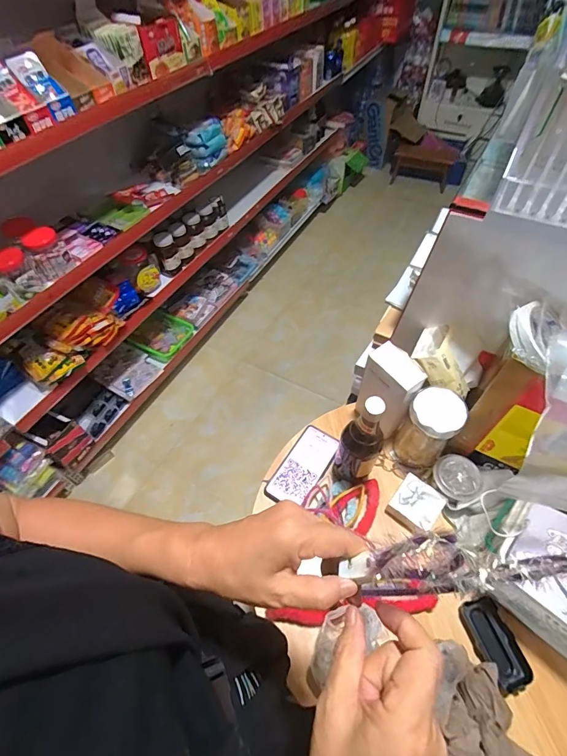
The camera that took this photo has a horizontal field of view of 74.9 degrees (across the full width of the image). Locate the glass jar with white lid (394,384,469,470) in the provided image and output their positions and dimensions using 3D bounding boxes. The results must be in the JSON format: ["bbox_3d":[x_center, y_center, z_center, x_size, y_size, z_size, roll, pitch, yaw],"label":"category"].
[{"bbox_3d":[0.253,0.090,0.649,0.081,0.152,0.080,-1,54,1],"label":"glass jar with white lid"}]

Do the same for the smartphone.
[{"bbox_3d":[0.040,0.166,0.700,0.079,0.015,0.166,28,60,20],"label":"smartphone"}]

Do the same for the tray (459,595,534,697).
[{"bbox_3d":[0.304,0.384,0.534,0.056,0.014,0.110,-23,53,4],"label":"tray"}]

